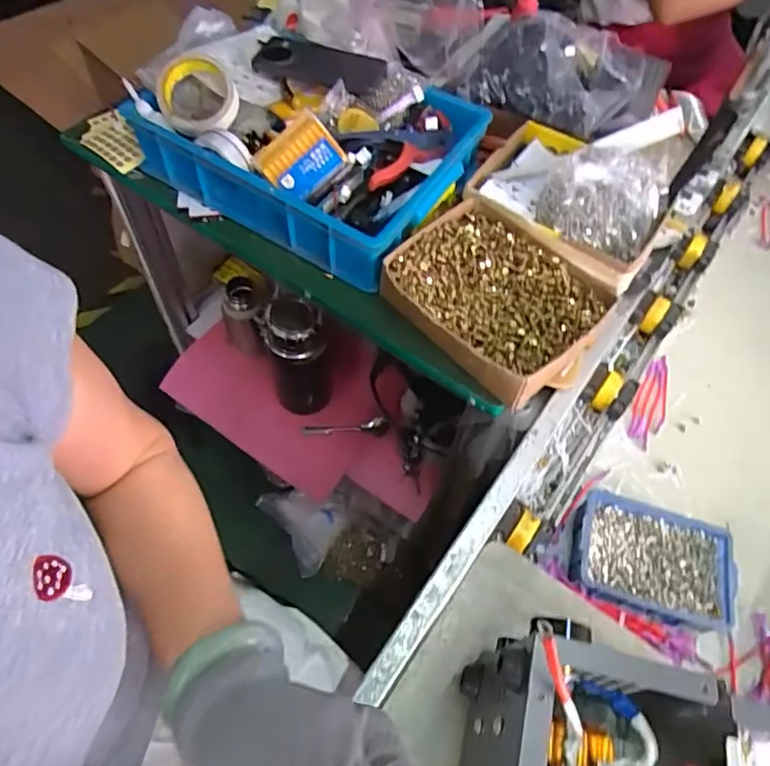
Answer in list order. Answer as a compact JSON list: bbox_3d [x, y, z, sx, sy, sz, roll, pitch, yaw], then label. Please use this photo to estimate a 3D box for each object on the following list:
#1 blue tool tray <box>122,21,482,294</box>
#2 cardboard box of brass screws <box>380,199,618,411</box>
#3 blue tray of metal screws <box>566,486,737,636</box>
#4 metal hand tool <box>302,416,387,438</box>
[{"bbox_3d":[-0.092,-0.304,0.713,0.373,0.114,0.275,31,61,15],"label":"blue tool tray"},{"bbox_3d":[0.121,-0.095,0.617,0.220,0.055,0.186,38,63,18],"label":"cardboard box of brass screws"},{"bbox_3d":[0.259,0.180,0.557,0.152,0.049,0.105,15,58,5],"label":"blue tray of metal screws"},{"bbox_3d":[-0.070,0.079,0.982,0.158,0.029,0.026,-4,57,13],"label":"metal hand tool"}]

